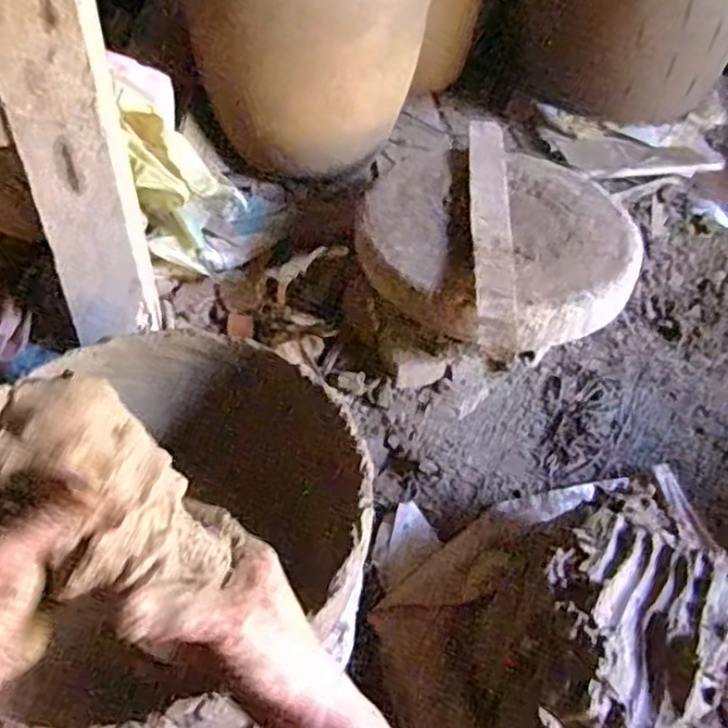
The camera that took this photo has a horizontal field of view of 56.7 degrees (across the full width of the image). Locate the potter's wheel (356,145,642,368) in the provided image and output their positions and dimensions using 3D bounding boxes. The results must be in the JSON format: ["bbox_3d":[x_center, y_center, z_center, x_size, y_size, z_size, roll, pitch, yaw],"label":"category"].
[{"bbox_3d":[0.187,-0.174,0.952,0.369,0.090,0.366,14,44,12],"label":"potter's wheel"}]

